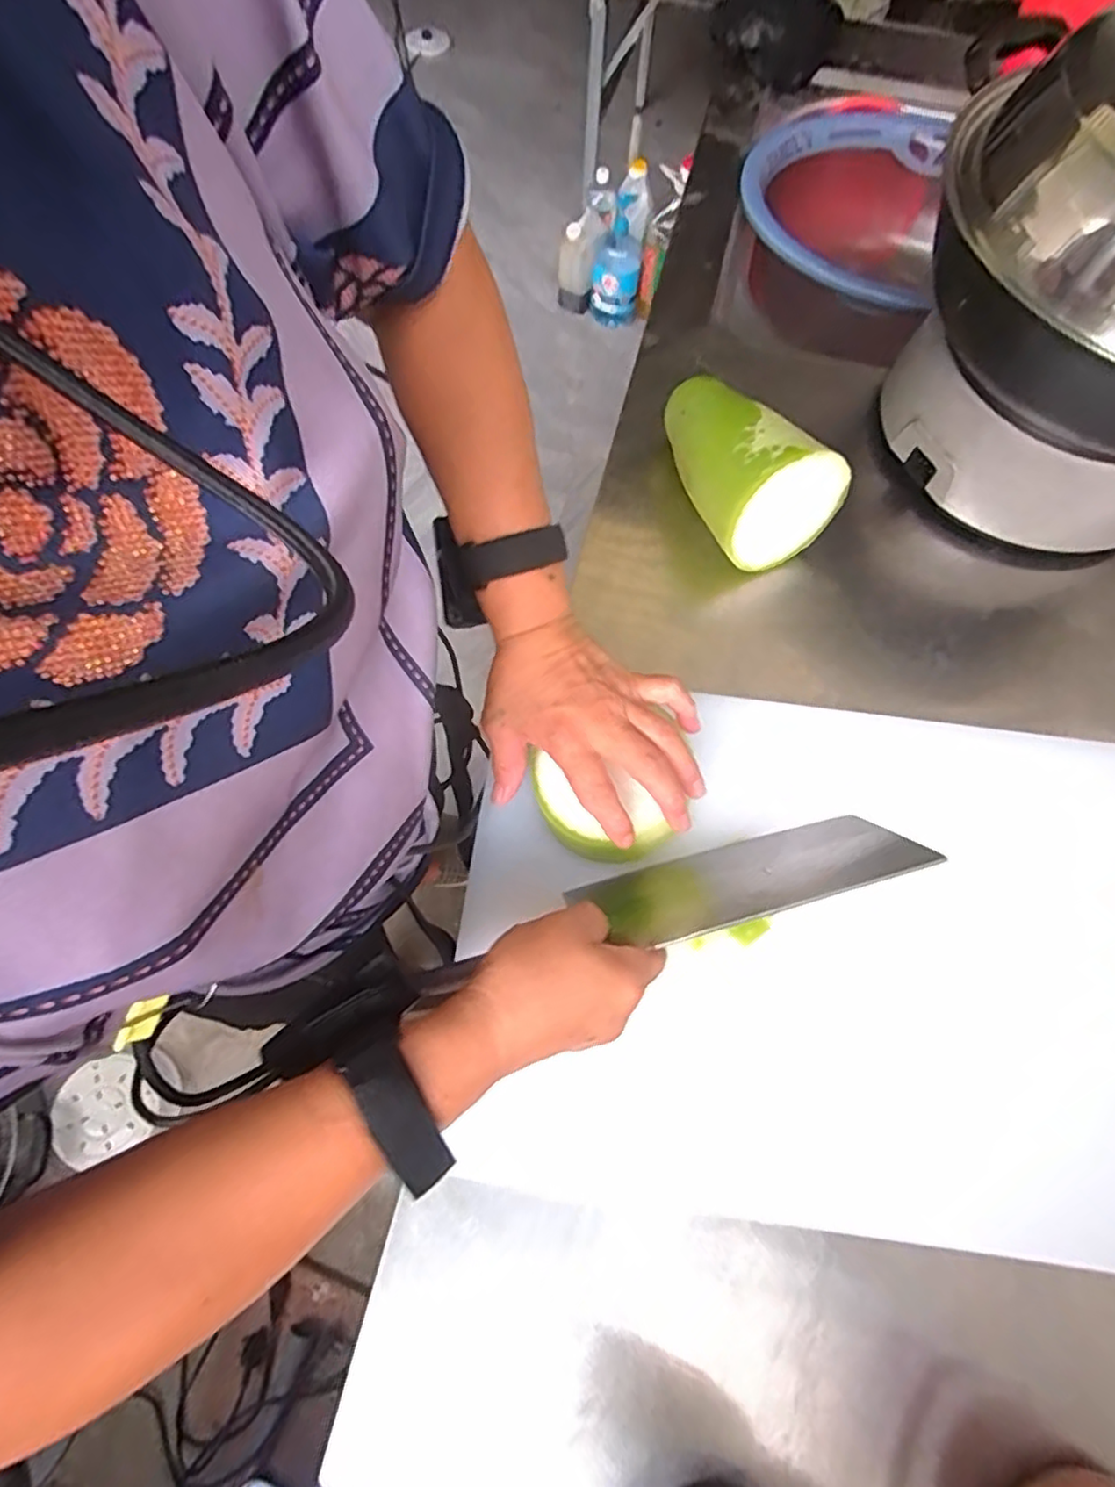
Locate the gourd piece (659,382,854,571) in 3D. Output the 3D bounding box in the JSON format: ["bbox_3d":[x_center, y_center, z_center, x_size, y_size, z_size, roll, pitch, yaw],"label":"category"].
[{"bbox_3d":[0.149,-0.233,0.542,0.097,0.101,0.163,-23,69,-9],"label":"gourd piece"}]

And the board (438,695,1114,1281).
[{"bbox_3d":[0.181,0.134,0.443,0.471,0.029,0.328,6,67,3],"label":"board"}]

